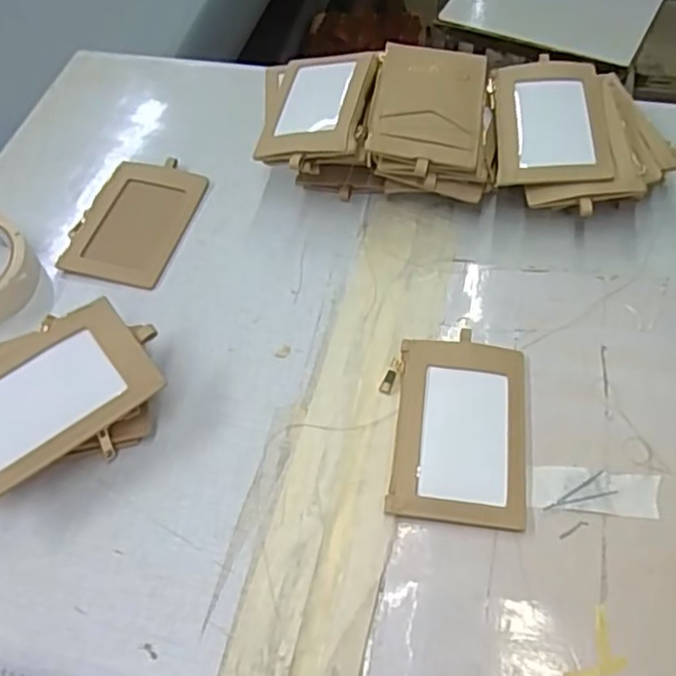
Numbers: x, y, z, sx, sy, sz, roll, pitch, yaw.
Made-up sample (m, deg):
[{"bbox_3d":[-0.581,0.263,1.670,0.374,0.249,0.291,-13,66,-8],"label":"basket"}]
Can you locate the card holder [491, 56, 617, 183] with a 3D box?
[{"bbox_3d":[0.145,-0.152,0.458,0.072,0.005,0.105,-2,64,11],"label":"card holder"}]

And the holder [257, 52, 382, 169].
[{"bbox_3d":[-0.018,-0.162,0.467,0.076,0.008,0.109,3,61,26],"label":"holder"}]

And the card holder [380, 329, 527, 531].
[{"bbox_3d":[0.067,0.050,0.379,0.079,0.012,0.108,5,57,8],"label":"card holder"}]

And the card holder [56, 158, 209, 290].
[{"bbox_3d":[-0.149,-0.087,0.489,0.076,0.011,0.111,11,58,12],"label":"card holder"}]

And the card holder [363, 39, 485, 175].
[{"bbox_3d":[0.063,-0.161,0.457,0.072,0.019,0.111,7,58,10],"label":"card holder"}]

